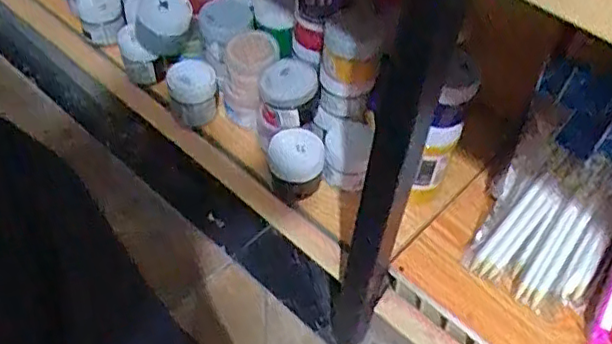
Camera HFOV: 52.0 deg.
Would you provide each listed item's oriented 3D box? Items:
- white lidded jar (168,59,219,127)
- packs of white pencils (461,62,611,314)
[{"bbox_3d":[-0.132,-0.091,0.734,0.059,0.074,0.050,-5,51,-8],"label":"white lidded jar"},{"bbox_3d":[0.250,0.018,0.612,0.116,0.224,0.028,24,8,19],"label":"packs of white pencils"}]

